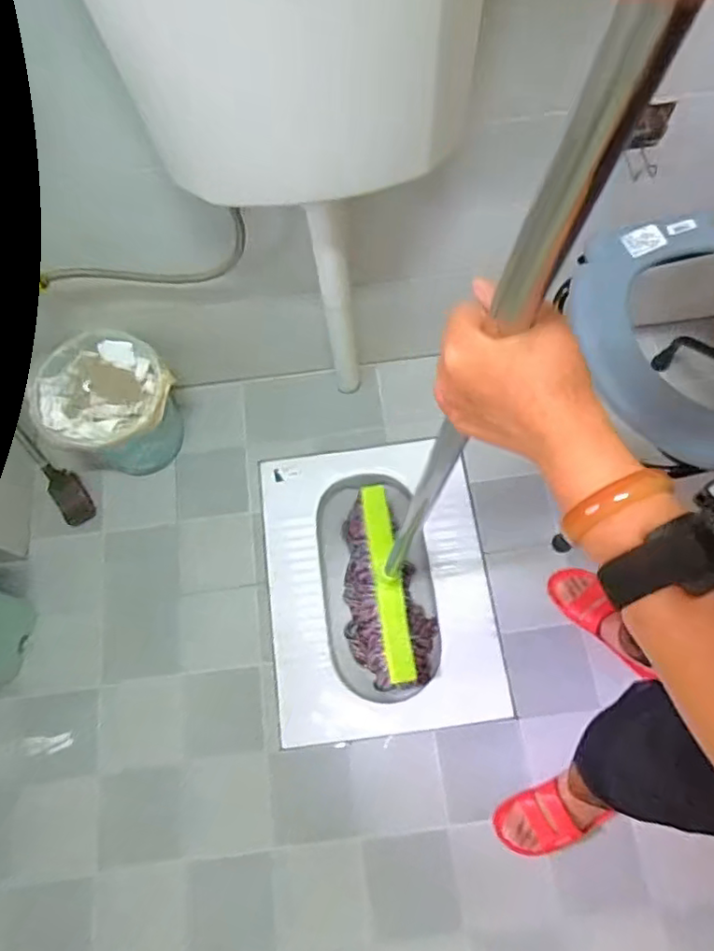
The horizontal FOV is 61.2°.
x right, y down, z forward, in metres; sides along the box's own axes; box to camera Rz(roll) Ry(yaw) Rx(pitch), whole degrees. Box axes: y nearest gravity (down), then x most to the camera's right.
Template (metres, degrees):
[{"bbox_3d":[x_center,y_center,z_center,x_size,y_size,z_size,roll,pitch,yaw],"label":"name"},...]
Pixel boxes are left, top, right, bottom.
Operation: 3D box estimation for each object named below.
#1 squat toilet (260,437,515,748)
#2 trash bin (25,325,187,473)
[{"bbox_3d":[0.046,0.229,1.262,0.424,0.191,0.563,-8,71,2],"label":"squat toilet"},{"bbox_3d":[-0.461,-0.124,1.172,0.251,0.228,0.208,-22,71,-3],"label":"trash bin"}]

